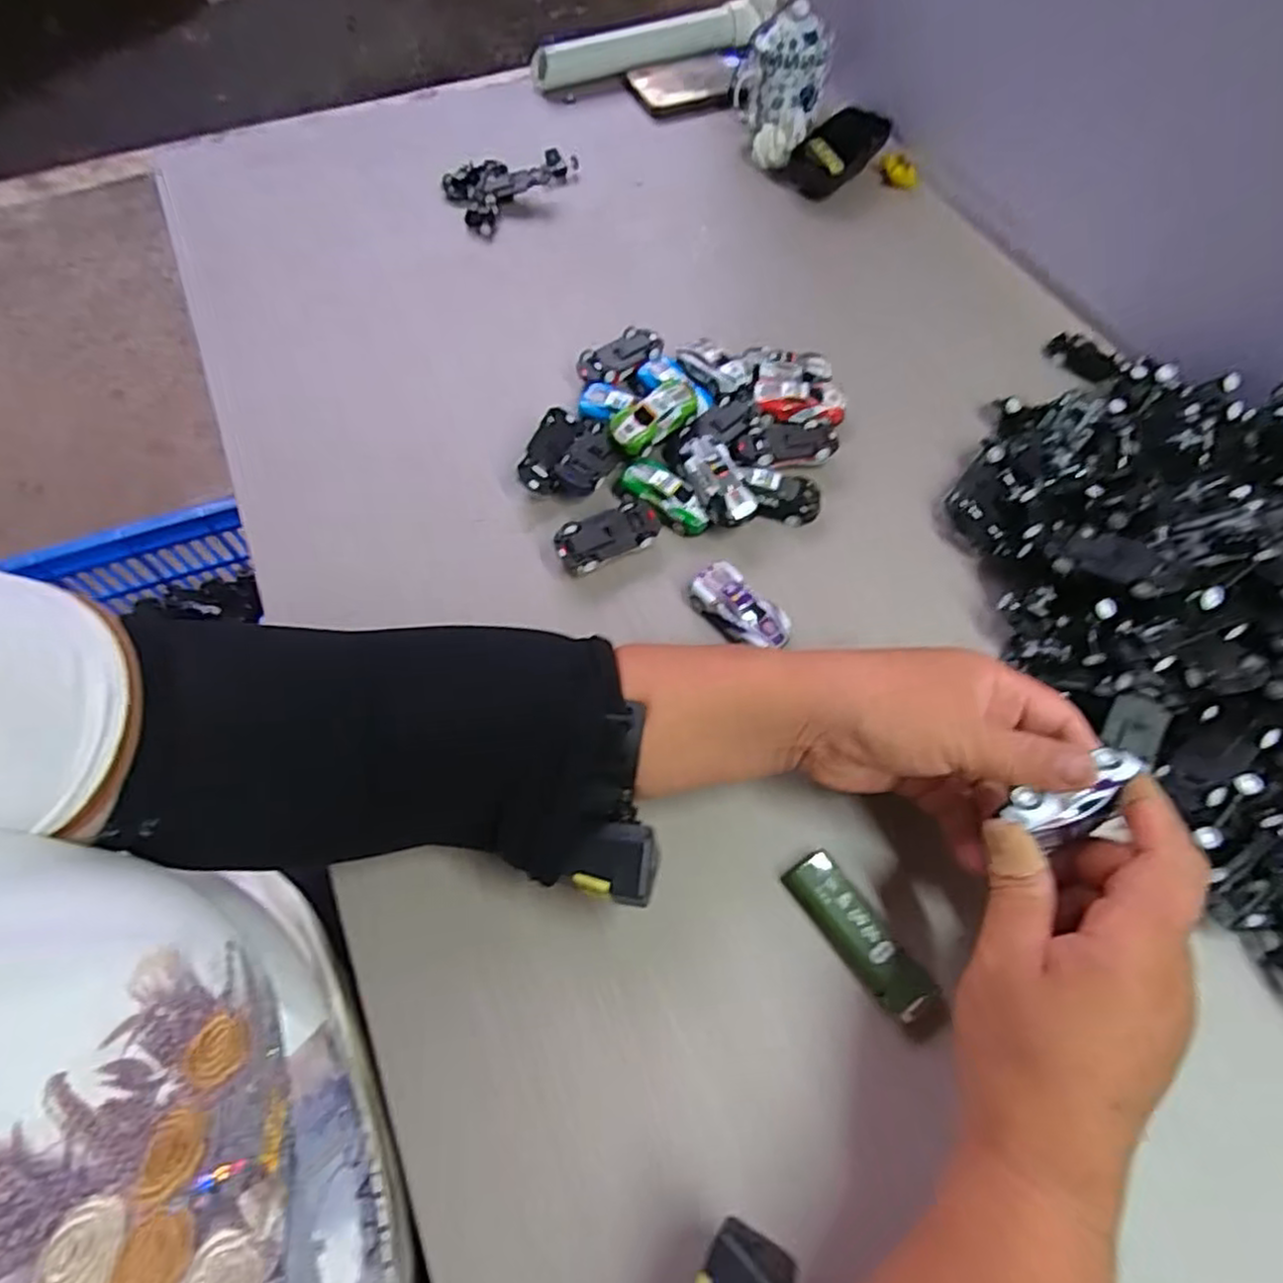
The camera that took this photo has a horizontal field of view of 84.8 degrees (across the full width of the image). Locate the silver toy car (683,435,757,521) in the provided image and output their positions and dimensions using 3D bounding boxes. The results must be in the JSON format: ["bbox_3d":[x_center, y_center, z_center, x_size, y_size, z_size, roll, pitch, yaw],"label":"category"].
[{"bbox_3d":[0.046,-0.102,0.438,0.028,0.017,0.058,-22,65,-12],"label":"silver toy car"}]

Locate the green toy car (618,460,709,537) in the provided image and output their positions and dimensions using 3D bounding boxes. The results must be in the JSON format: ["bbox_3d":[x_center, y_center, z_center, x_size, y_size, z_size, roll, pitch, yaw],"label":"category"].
[{"bbox_3d":[0.014,-0.089,0.444,0.061,0.017,0.029,42,69,19],"label":"green toy car"}]

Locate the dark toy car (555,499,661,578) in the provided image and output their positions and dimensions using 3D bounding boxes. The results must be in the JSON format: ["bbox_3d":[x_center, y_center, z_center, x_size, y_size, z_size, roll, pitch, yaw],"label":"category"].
[{"bbox_3d":[-0.020,-0.063,0.432,0.066,0.021,0.031,-21,65,-11],"label":"dark toy car"}]

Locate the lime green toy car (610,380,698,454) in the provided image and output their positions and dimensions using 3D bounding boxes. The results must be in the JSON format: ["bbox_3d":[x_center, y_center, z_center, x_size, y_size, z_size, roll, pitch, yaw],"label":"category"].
[{"bbox_3d":[0.007,-0.148,0.458,0.062,0.018,0.028,-38,69,-18],"label":"lime green toy car"}]

